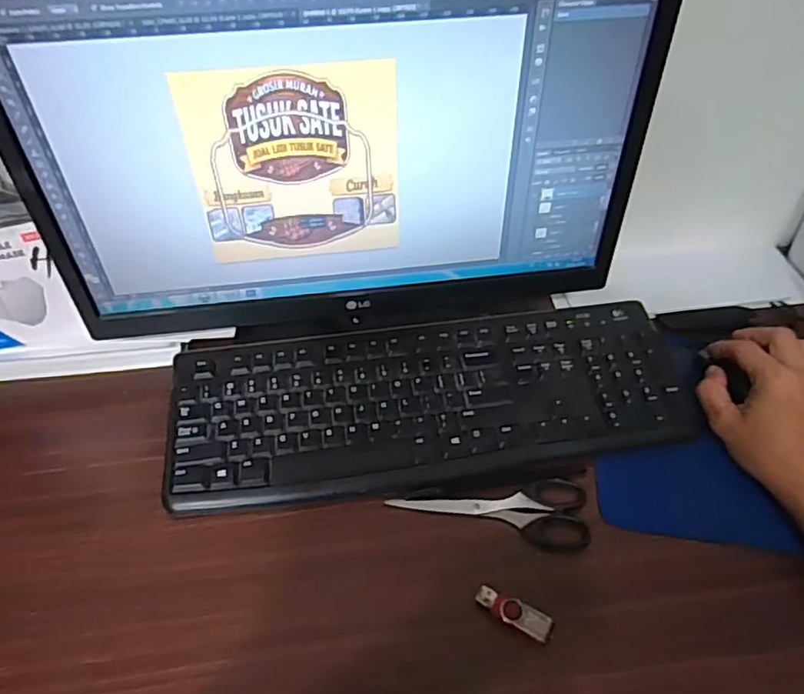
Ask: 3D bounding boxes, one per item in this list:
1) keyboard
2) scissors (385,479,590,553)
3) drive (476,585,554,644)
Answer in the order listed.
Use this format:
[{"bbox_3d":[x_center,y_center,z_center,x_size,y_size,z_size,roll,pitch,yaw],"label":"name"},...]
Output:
[{"bbox_3d":[0.026,0.040,0.520,0.433,0.018,0.154,-7,54,-3],"label":"keyboard"},{"bbox_3d":[0.068,0.128,0.469,0.148,0.005,0.057,2,48,1],"label":"scissors"},{"bbox_3d":[0.076,0.181,0.412,0.053,0.006,0.018,21,51,17],"label":"drive"}]

